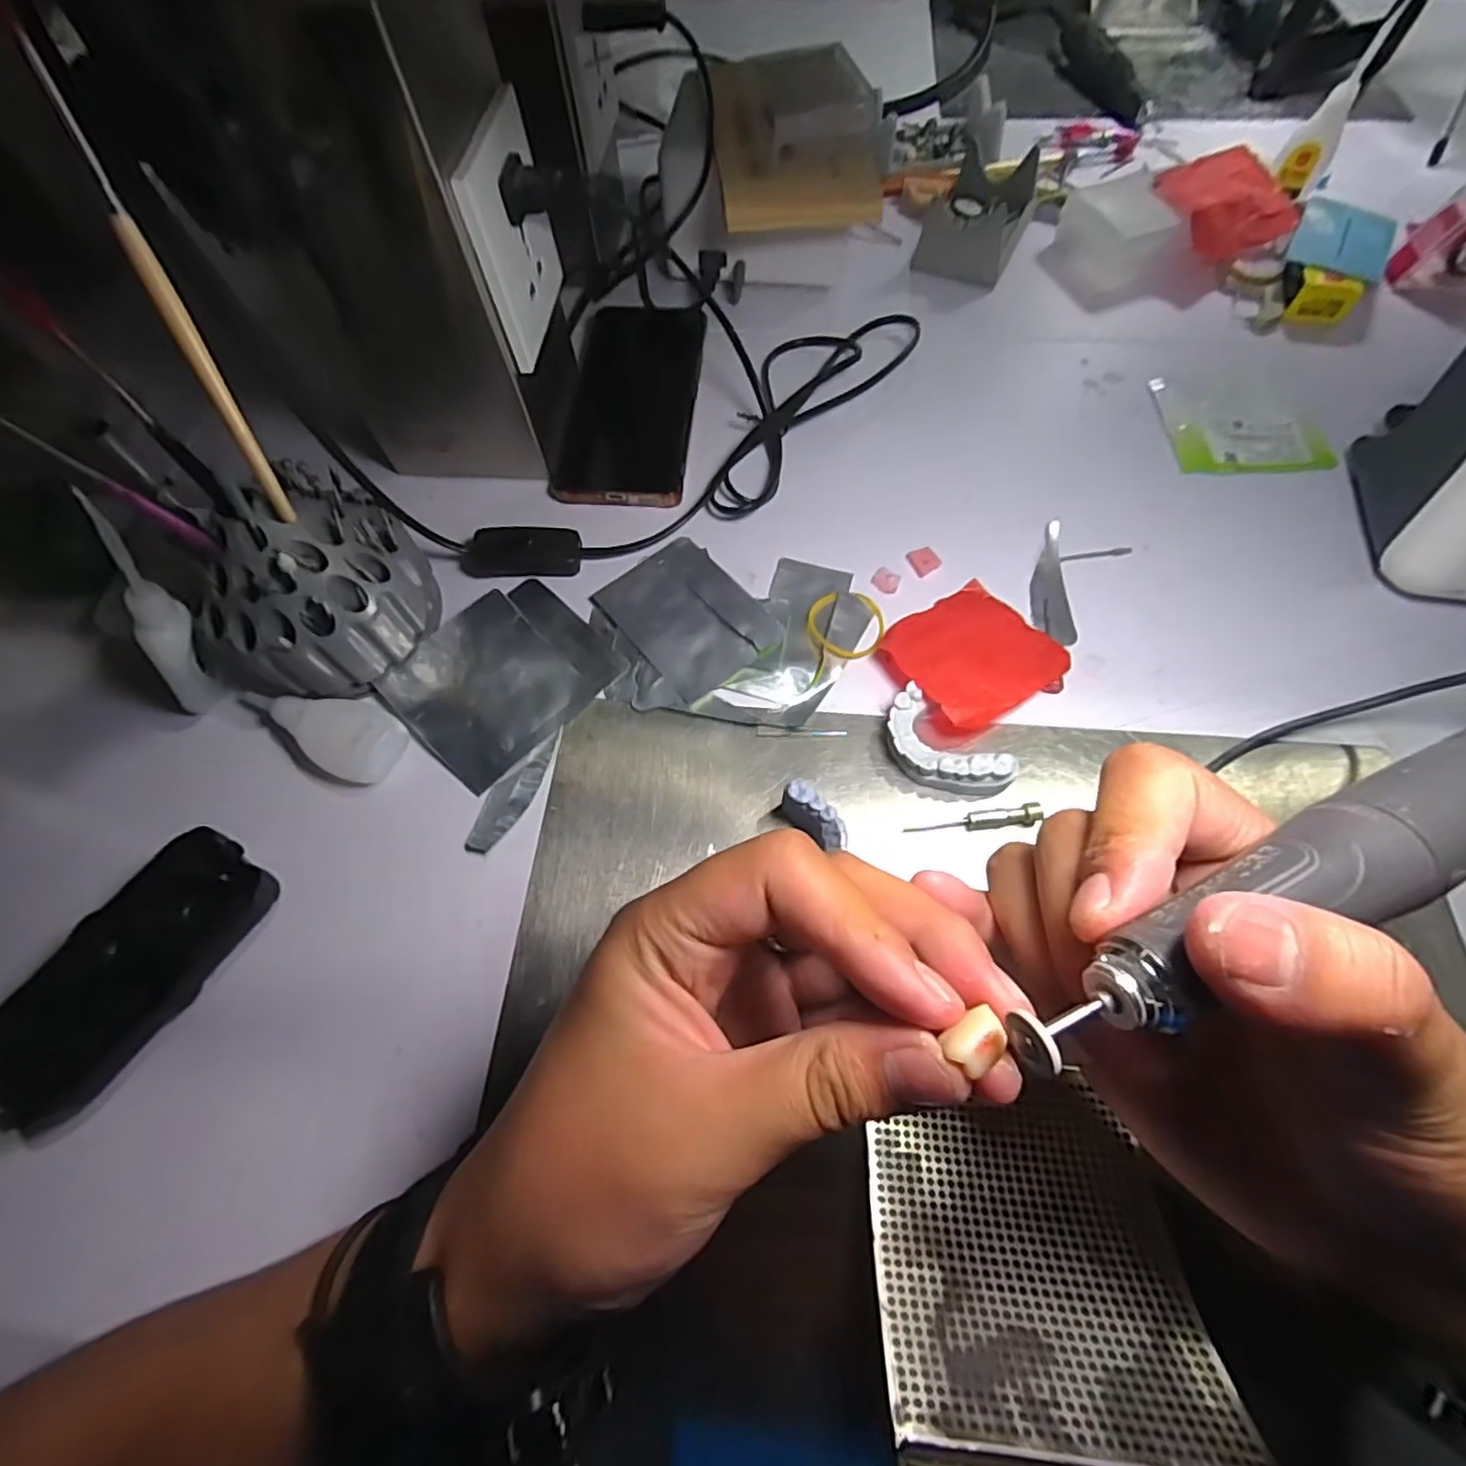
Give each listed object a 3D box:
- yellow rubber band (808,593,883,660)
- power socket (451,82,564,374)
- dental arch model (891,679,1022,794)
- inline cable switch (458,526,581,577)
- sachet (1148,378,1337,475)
[{"bbox_3d":[0.061,-0.059,0.344,0.041,0.004,0.043,-1,65,2],"label":"yellow rubber band"},{"bbox_3d":[-0.107,-0.247,0.322,0.008,0.087,0.083,5,66,5],"label":"power socket"},{"bbox_3d":[0.096,0.010,0.302,0.033,0.022,0.063,-40,70,-15],"label":"dental arch model"},{"bbox_3d":[-0.122,-0.103,0.364,0.069,0.017,0.023,-1,65,2],"label":"inline cable switch"},{"bbox_3d":[0.314,-0.193,0.402,0.087,0.005,0.079,-2,65,2],"label":"sachet"}]

